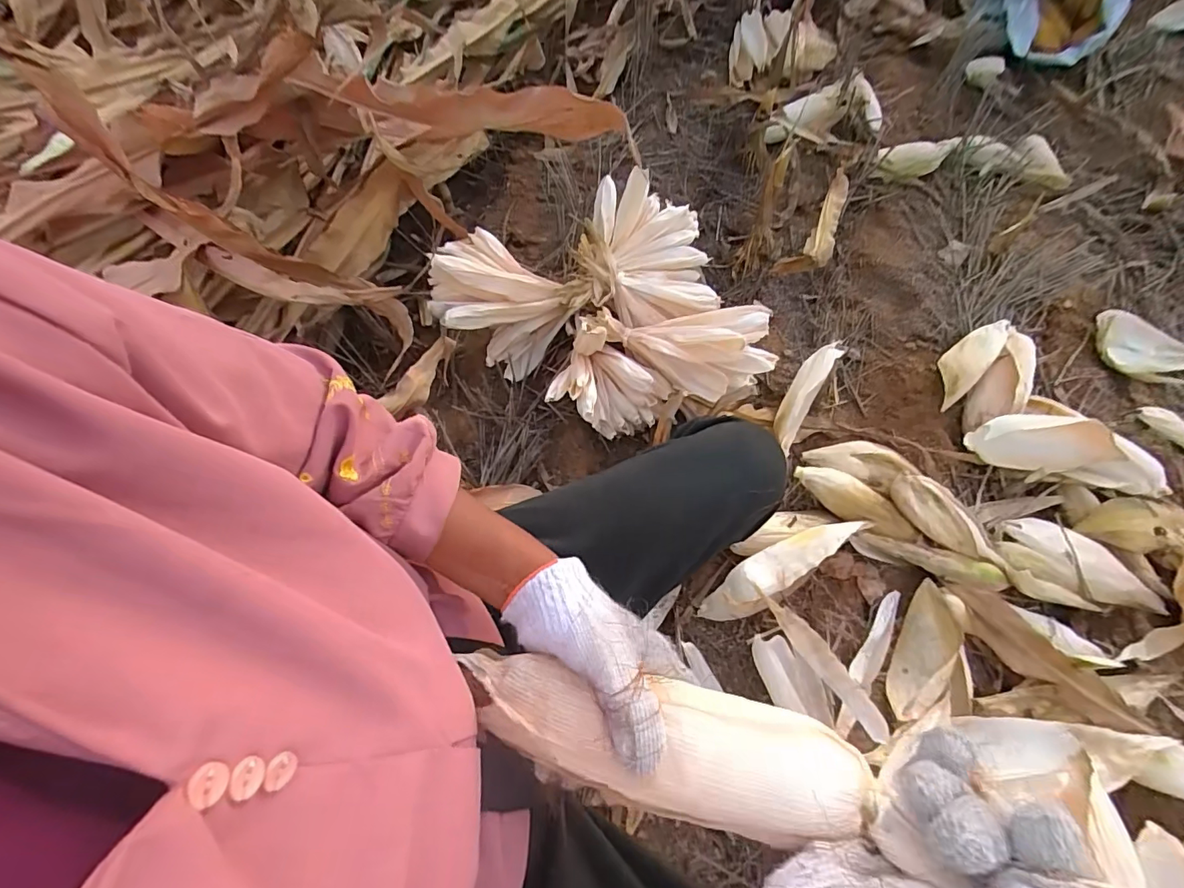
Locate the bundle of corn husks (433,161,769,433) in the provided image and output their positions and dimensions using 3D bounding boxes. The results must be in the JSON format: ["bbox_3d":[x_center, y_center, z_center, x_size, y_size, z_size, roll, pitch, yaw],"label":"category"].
[{"bbox_3d":[-0.003,-0.220,0.837,0.470,0.204,0.442,-20,63,-4],"label":"bundle of corn husks"}]

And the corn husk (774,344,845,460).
[{"bbox_3d":[0.351,-0.090,0.817,0.049,0.061,0.215,29,81,16],"label":"corn husk"}]

